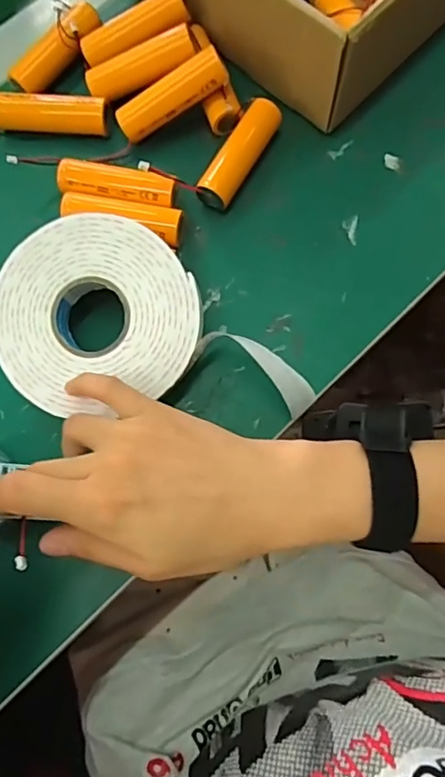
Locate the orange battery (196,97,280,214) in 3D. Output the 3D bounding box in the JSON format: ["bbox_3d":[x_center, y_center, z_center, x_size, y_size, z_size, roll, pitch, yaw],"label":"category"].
[{"bbox_3d":[0.010,-0.142,0.338,0.021,0.021,0.072,30,78,9],"label":"orange battery"}]

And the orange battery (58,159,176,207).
[{"bbox_3d":[-0.063,-0.122,0.335,0.069,0.021,0.020,9,76,4],"label":"orange battery"}]

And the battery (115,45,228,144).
[{"bbox_3d":[-0.031,-0.177,0.334,0.071,0.017,0.018,-26,75,17],"label":"battery"}]

